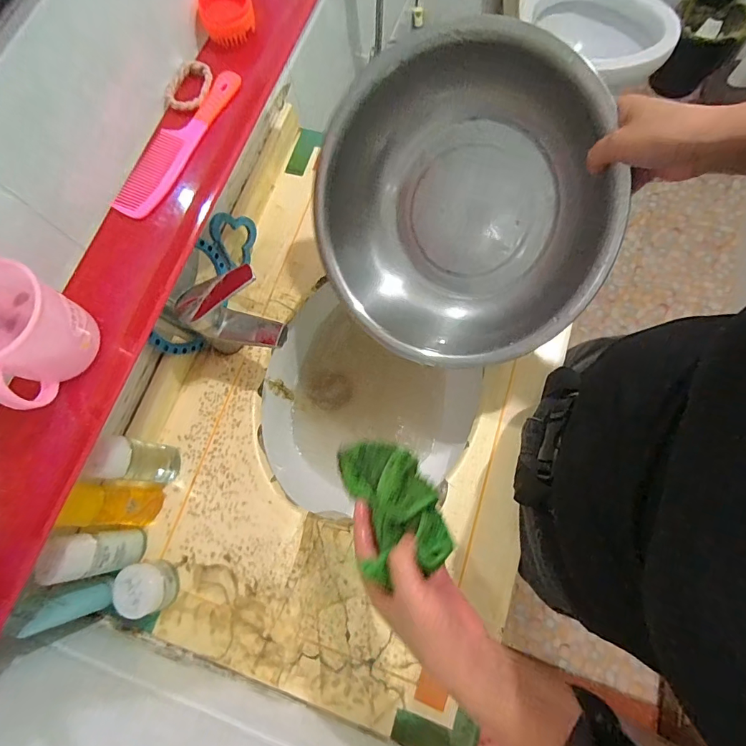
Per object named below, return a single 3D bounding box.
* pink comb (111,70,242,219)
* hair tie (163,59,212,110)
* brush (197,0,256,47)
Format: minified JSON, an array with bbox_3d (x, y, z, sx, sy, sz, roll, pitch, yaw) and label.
[{"bbox_3d":[-0.206,-0.247,0.455,0.046,0.013,0.197,27,76,8],"label":"pink comb"},{"bbox_3d":[-0.202,-0.318,0.472,0.047,0.009,0.065,15,75,5],"label":"hair tie"},{"bbox_3d":[-0.165,-0.405,0.487,0.059,0.039,0.051,-16,75,-4],"label":"brush"}]

